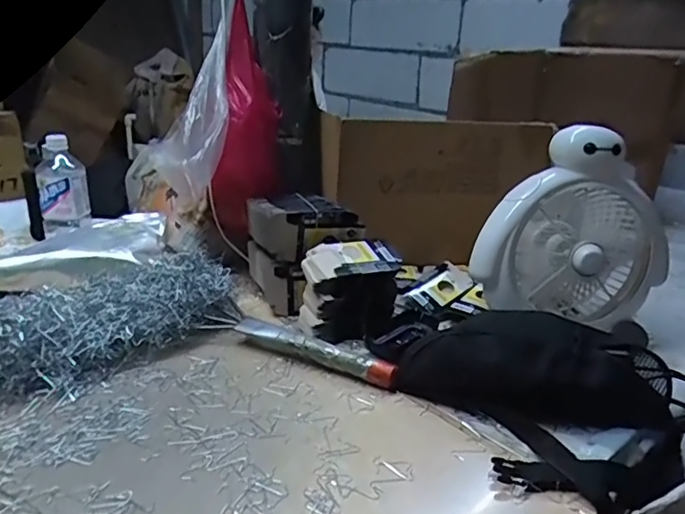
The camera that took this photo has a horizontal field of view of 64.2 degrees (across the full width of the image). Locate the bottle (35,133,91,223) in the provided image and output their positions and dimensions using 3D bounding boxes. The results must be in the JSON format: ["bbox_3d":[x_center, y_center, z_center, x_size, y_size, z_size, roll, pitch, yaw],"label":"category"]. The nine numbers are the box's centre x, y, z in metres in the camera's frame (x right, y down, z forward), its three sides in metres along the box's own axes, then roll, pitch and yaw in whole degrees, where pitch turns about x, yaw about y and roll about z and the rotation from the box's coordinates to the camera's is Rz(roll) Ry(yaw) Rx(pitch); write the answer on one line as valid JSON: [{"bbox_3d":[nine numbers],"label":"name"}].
[{"bbox_3d":[-0.468,-0.128,0.912,0.076,0.135,0.057,-9,24,-26],"label":"bottle"}]

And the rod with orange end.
[{"bbox_3d":[-0.035,0.110,0.653,0.210,0.022,0.024,13,24,25],"label":"rod with orange end"}]

